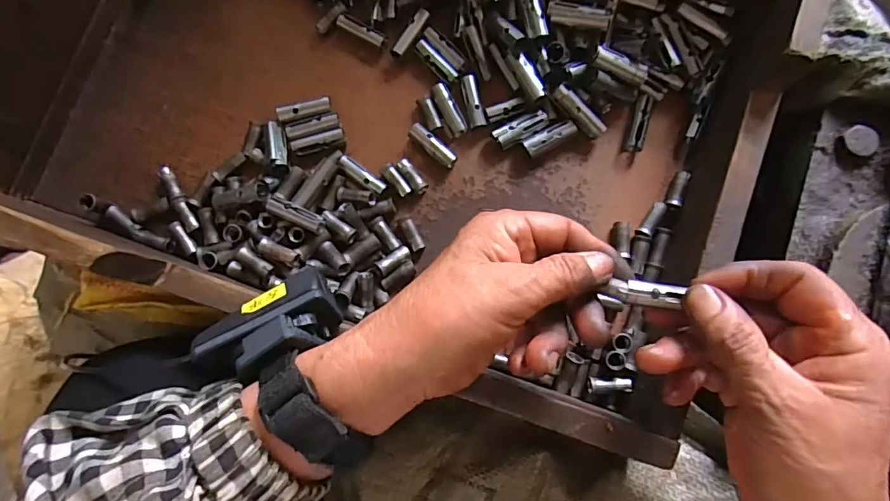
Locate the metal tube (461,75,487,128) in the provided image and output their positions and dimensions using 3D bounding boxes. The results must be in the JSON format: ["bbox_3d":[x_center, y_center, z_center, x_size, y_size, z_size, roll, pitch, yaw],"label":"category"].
[{"bbox_3d":[0.019,-0.102,0.336,0.011,0.006,0.036,-13,82,2],"label":"metal tube"}]

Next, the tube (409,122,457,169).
[{"bbox_3d":[-0.009,-0.071,0.335,0.036,0.011,0.011,42,87,8],"label":"tube"}]

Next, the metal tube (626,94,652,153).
[{"bbox_3d":[0.132,-0.086,0.334,0.010,0.011,0.037,13,83,6],"label":"metal tube"}]

